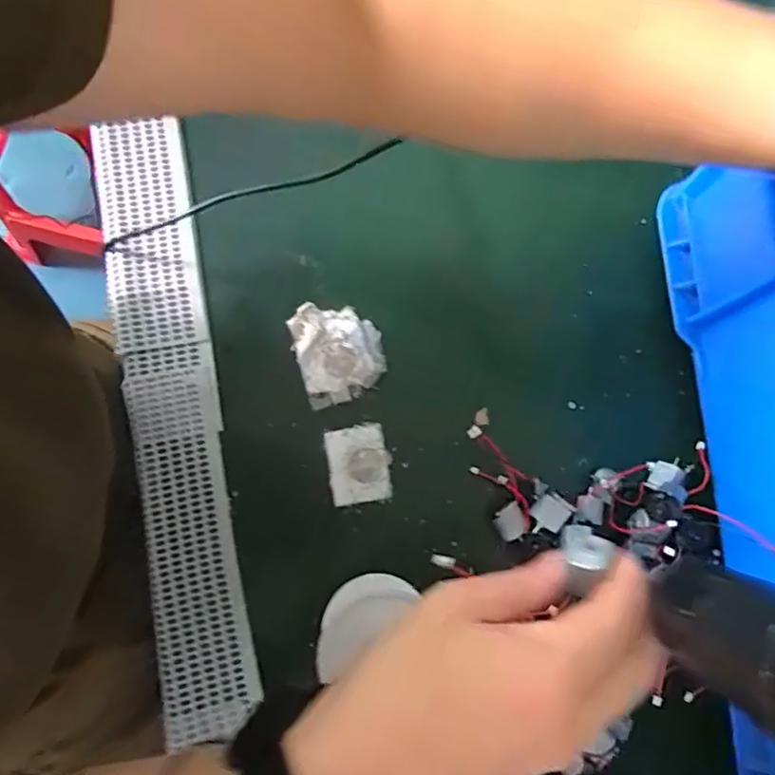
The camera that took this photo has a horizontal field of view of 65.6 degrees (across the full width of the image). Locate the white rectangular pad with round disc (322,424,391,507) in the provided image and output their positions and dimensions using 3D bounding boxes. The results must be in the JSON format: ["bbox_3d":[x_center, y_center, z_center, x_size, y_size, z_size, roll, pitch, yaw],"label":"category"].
[{"bbox_3d":[-0.018,0.048,0.374,0.037,0.005,0.047,-7,79,-8],"label":"white rectangular pad with round disc"}]

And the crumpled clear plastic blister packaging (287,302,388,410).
[{"bbox_3d":[-0.032,-0.025,0.386,0.053,0.005,0.064,-19,81,-10],"label":"crumpled clear plastic blister packaging"}]

